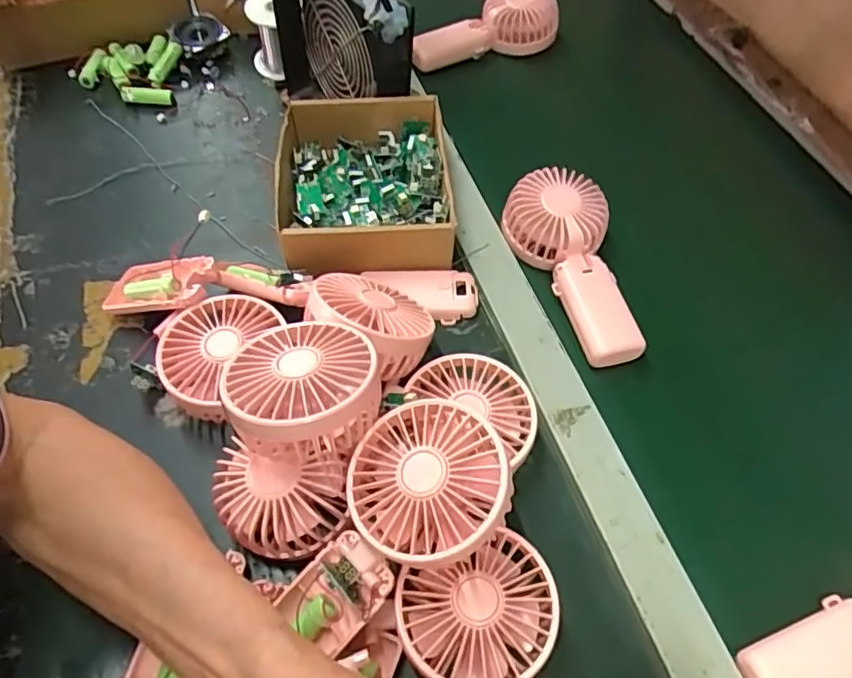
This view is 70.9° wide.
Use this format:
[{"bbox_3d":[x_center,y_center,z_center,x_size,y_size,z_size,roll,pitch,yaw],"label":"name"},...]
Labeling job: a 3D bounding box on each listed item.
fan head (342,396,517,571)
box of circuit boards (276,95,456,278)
[{"bbox_3d":[0.003,0.082,0.333,0.086,0.040,0.081,-26,54,2],"label":"fan head"},{"bbox_3d":[-0.054,-0.134,0.528,0.146,0.054,0.184,-4,56,-6],"label":"box of circuit boards"}]

